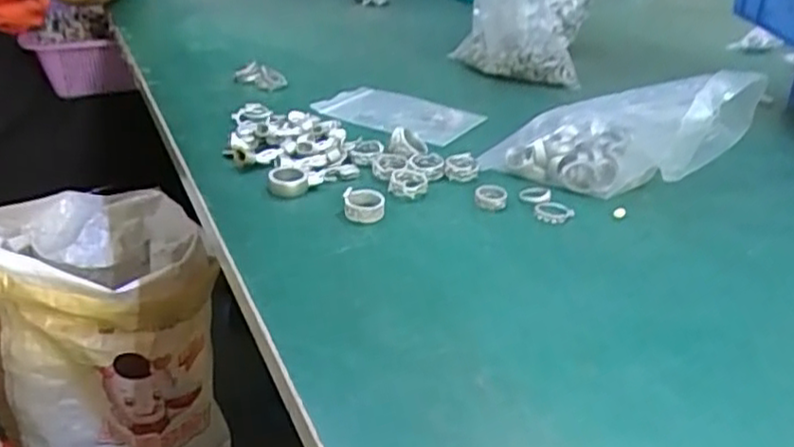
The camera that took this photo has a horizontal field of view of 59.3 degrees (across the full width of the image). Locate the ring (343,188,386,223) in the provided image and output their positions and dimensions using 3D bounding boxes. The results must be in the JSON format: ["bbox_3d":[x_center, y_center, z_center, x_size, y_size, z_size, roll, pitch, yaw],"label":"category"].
[{"bbox_3d":[-0.021,-0.012,0.434,0.025,0.015,0.025,2,30,-1],"label":"ring"}]

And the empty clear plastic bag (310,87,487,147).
[{"bbox_3d":[0.001,-0.093,0.586,0.127,0.008,0.080,17,33,24],"label":"empty clear plastic bag"}]

